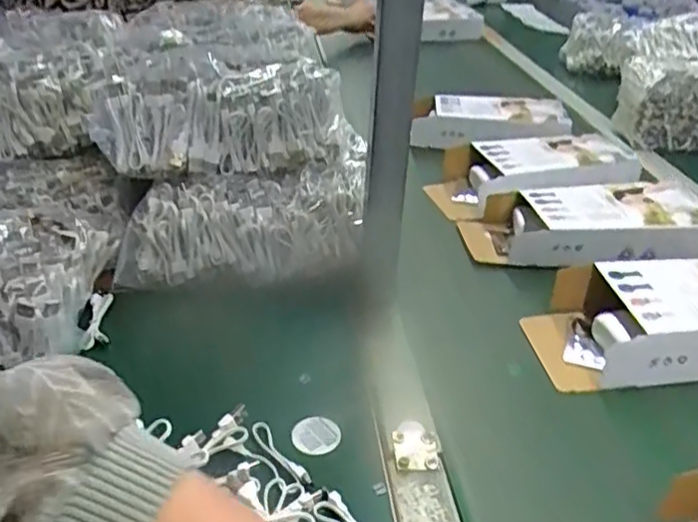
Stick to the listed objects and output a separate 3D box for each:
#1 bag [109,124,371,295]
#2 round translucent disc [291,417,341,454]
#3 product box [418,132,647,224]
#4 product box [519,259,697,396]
[{"bbox_3d":[-0.092,-0.033,0.606,0.239,0.090,0.077,-10,36,-18],"label":"bag"},{"bbox_3d":[-0.024,0.125,0.467,0.033,0.006,0.031,-3,40,2],"label":"round translucent disc"},{"bbox_3d":[0.233,-0.106,0.817,0.249,0.064,0.115,-5,35,-10],"label":"product box"},{"bbox_3d":[0.284,0.051,0.562,0.247,0.057,0.112,-1,34,-6],"label":"product box"}]

